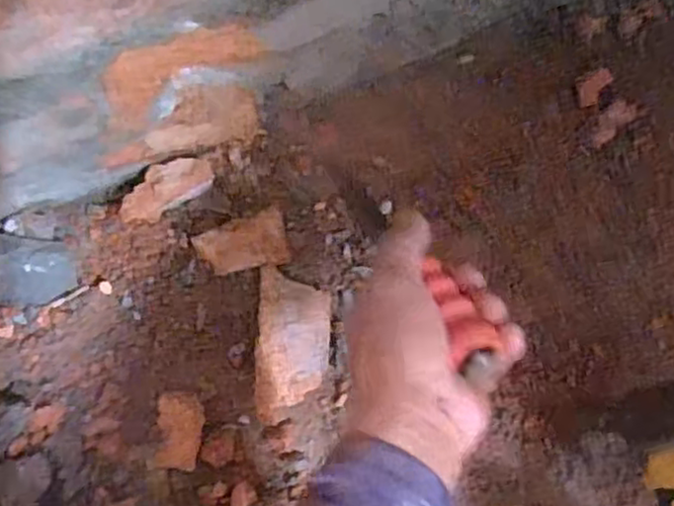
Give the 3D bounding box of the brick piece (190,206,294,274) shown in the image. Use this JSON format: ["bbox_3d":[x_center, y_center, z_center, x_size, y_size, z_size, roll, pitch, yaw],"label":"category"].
[{"bbox_3d":[-0.072,-0.007,0.556,0.067,0.019,0.044,-14,73,-4],"label":"brick piece"}]

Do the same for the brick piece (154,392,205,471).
[{"bbox_3d":[-0.114,0.128,0.520,0.033,0.012,0.055,-4,73,-1],"label":"brick piece"}]

